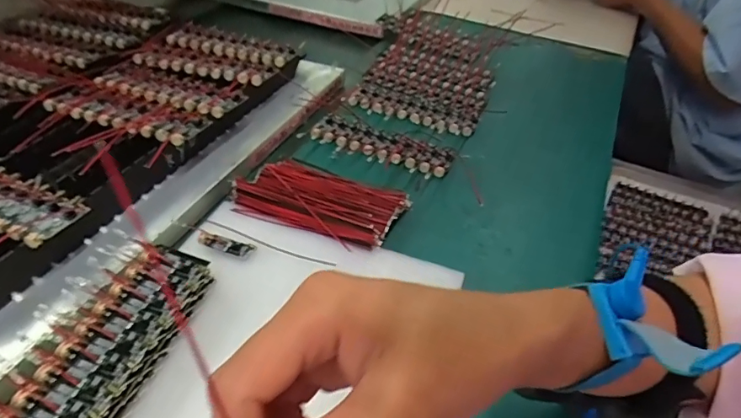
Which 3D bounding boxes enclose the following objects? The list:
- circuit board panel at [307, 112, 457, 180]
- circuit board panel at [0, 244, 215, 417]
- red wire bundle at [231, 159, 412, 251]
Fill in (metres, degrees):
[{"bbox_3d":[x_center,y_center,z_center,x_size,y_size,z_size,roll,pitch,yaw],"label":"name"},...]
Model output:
[{"bbox_3d":[0.009,-0.071,0.529,0.157,0.010,0.061,19,43,18],"label":"circuit board panel"},{"bbox_3d":[-0.160,0.088,0.300,0.056,0.026,0.165,13,42,11],"label":"circuit board panel"},{"bbox_3d":[-0.047,-0.009,0.441,0.143,0.013,0.082,17,43,16],"label":"red wire bundle"}]

